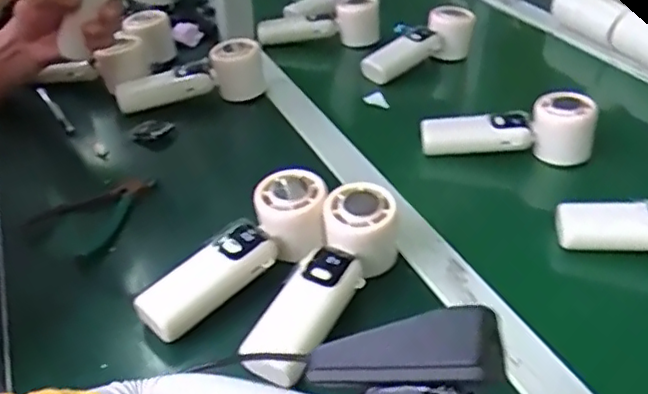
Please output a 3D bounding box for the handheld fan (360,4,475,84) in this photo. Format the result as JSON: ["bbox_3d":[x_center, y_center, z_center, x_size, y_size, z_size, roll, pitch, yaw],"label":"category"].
[{"bbox_3d":[0.116,-0.189,0.797,0.164,0.060,0.052,-30,43,-18],"label":"handheld fan"}]

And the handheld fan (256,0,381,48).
[{"bbox_3d":[-0.006,-0.239,0.848,0.164,0.065,0.051,-3,34,-4],"label":"handheld fan"}]

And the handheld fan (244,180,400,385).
[{"bbox_3d":[0.007,0.059,0.468,0.055,0.058,0.152,23,66,30],"label":"handheld fan"}]

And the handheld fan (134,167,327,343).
[{"bbox_3d":[-0.061,0.046,0.475,0.165,0.041,0.058,-40,48,-20],"label":"handheld fan"}]

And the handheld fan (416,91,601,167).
[{"bbox_3d":[0.182,-0.069,0.623,0.165,0.056,0.045,-1,34,-1],"label":"handheld fan"}]

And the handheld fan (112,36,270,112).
[{"bbox_3d":[-0.154,-0.138,0.719,0.165,0.061,0.046,-11,36,-16],"label":"handheld fan"}]

